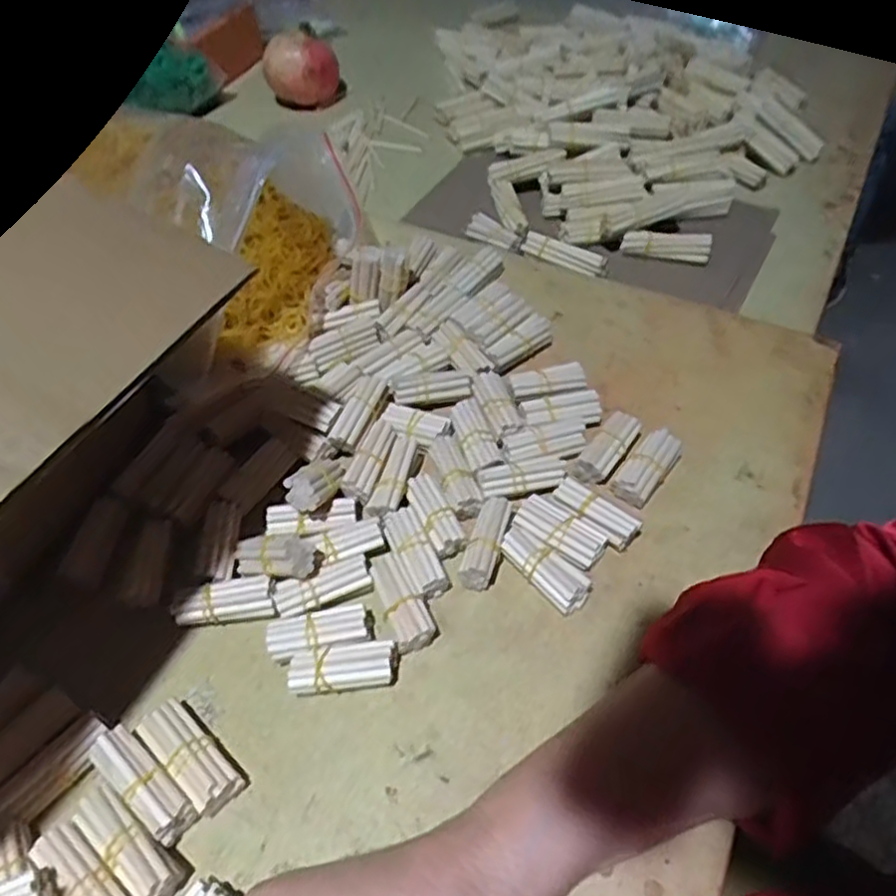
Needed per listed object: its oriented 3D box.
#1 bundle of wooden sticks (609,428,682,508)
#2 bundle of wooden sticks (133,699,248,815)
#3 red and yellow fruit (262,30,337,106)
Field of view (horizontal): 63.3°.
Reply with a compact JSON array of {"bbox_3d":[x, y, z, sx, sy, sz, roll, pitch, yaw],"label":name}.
[{"bbox_3d":[0.119,0.010,0.434,0.024,0.013,0.052,32,58,24],"label":"bundle of wooden sticks"},{"bbox_3d":[-0.121,0.145,0.342,0.056,0.018,0.023,35,59,26],"label":"bundle of wooden sticks"},{"bbox_3d":[-0.147,-0.381,0.730,0.072,0.054,0.055,-15,52,-11],"label":"red and yellow fruit"}]

